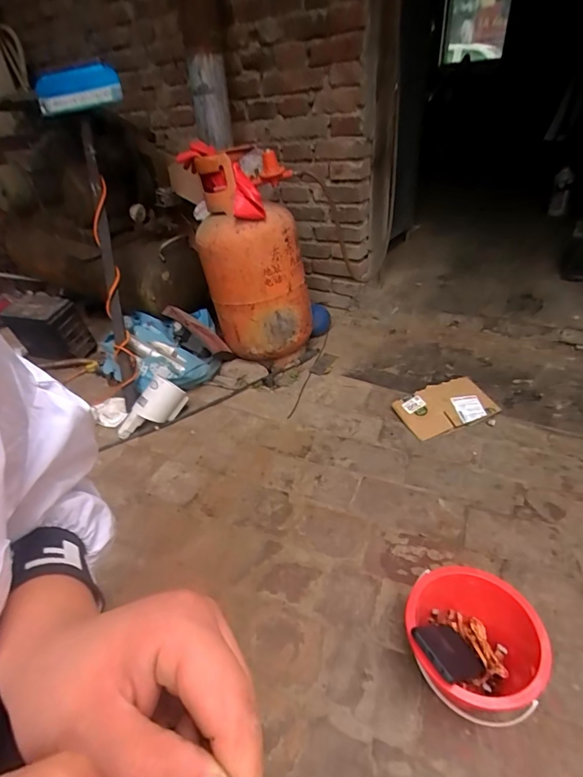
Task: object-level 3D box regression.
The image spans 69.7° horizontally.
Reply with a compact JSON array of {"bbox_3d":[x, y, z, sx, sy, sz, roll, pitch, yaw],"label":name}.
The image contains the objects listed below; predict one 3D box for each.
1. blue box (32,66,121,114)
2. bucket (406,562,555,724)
[{"bbox_3d":[-0.655,-0.912,1.282,0.265,0.103,0.055,6,36,15],"label":"blue box"},{"bbox_3d":[0.261,0.378,0.621,0.176,0.154,0.174,-3,35,2],"label":"bucket"}]

